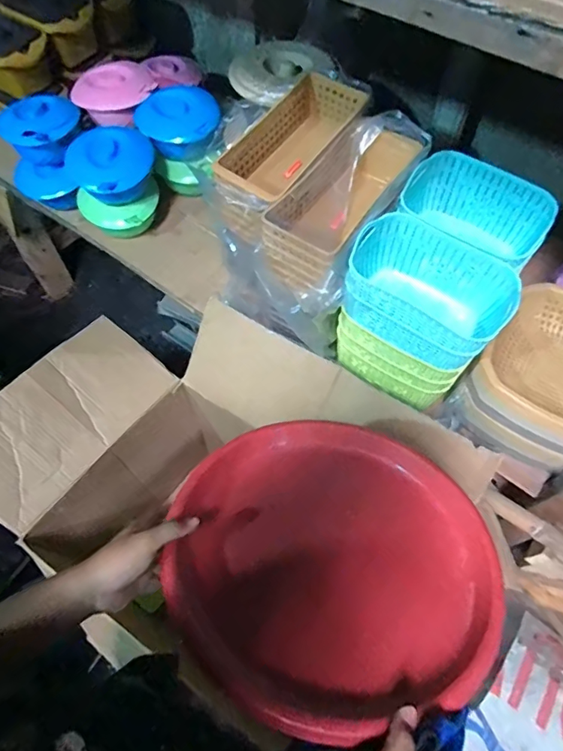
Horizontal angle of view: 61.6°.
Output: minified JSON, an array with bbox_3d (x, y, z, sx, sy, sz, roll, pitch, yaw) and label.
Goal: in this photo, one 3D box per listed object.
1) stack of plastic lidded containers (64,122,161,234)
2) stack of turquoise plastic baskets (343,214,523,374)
[{"bbox_3d":[-0.364,-0.424,1.052,0.174,0.193,0.181,-27,64,-16],"label":"stack of plastic lidded containers"},{"bbox_3d":[0.220,-0.130,0.750,0.237,0.121,0.158,28,63,14],"label":"stack of turquoise plastic baskets"}]

